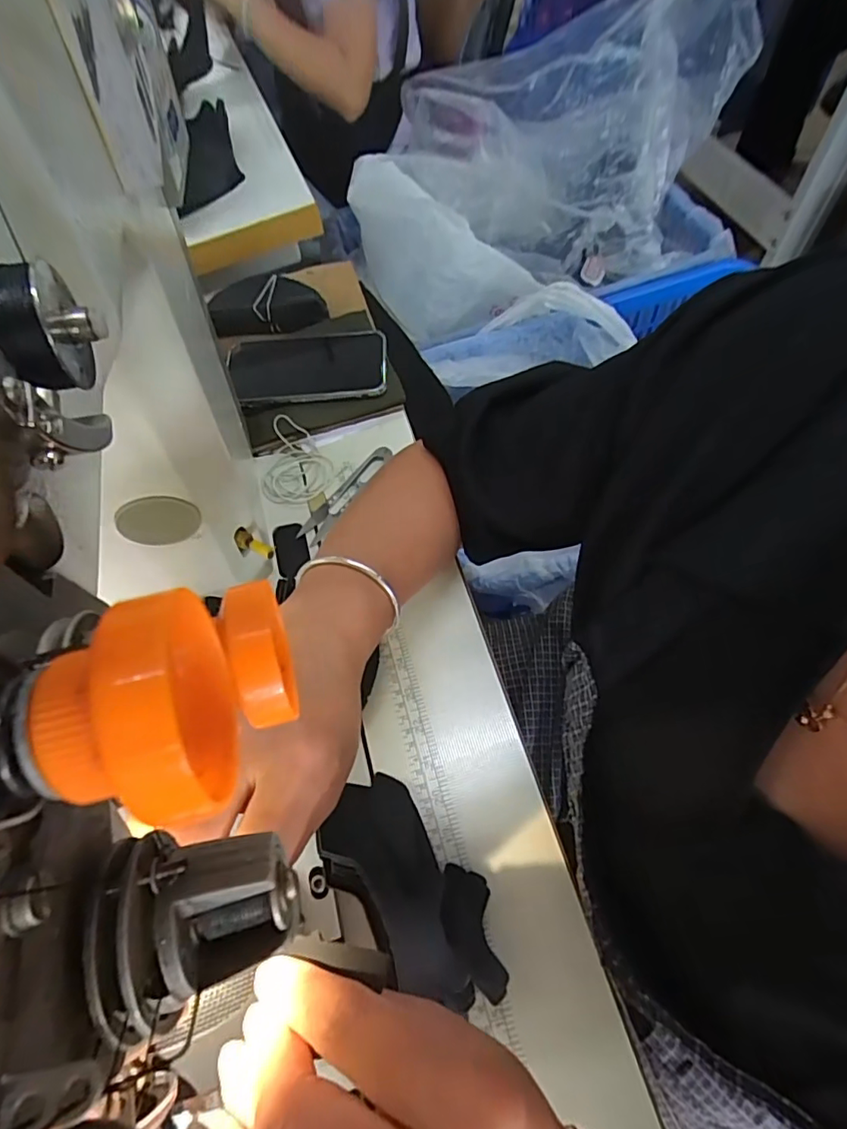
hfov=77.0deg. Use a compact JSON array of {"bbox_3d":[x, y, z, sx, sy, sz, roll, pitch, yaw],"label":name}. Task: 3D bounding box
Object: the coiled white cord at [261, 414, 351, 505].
[{"bbox_3d":[-0.124,-0.095,0.501,0.086,0.018,0.072,38,74,21],"label":"coiled white cord"}]

